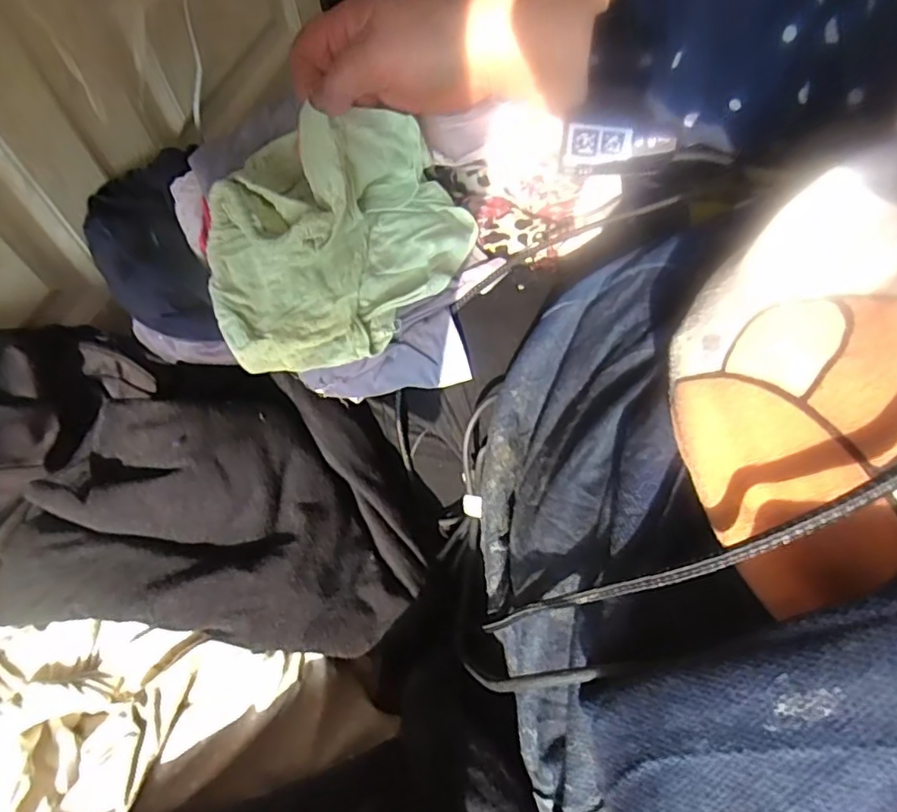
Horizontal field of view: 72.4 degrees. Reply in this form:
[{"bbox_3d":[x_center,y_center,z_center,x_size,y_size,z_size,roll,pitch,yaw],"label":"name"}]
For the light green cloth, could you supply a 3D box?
[{"bbox_3d":[-0.086,-0.127,0.432,0.184,0.114,0.168,6,61,7],"label":"light green cloth"}]

